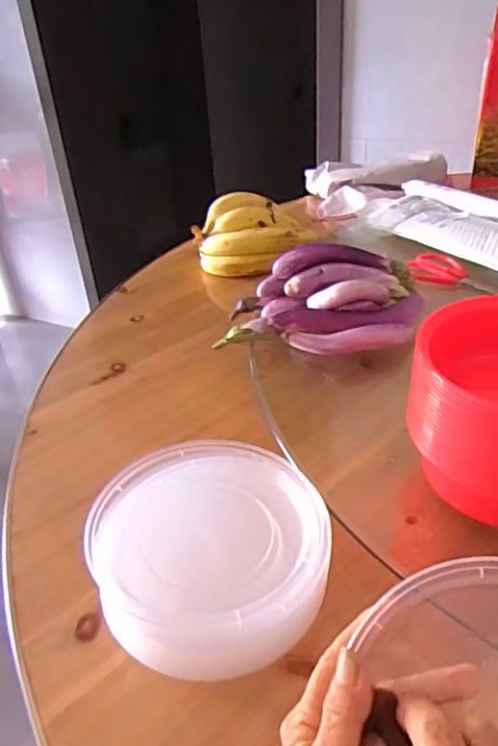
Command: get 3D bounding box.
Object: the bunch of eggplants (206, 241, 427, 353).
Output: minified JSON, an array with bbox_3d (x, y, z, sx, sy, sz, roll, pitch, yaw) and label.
[{"bbox_3d":[0.088,-0.086,0.729,0.231,0.112,0.155,3,34,10],"label":"bunch of eggplants"}]

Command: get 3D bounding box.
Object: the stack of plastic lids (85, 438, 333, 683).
[{"bbox_3d":[-0.030,0.139,0.463,0.169,0.066,0.181,-16,36,-18],"label":"stack of plastic lids"}]

